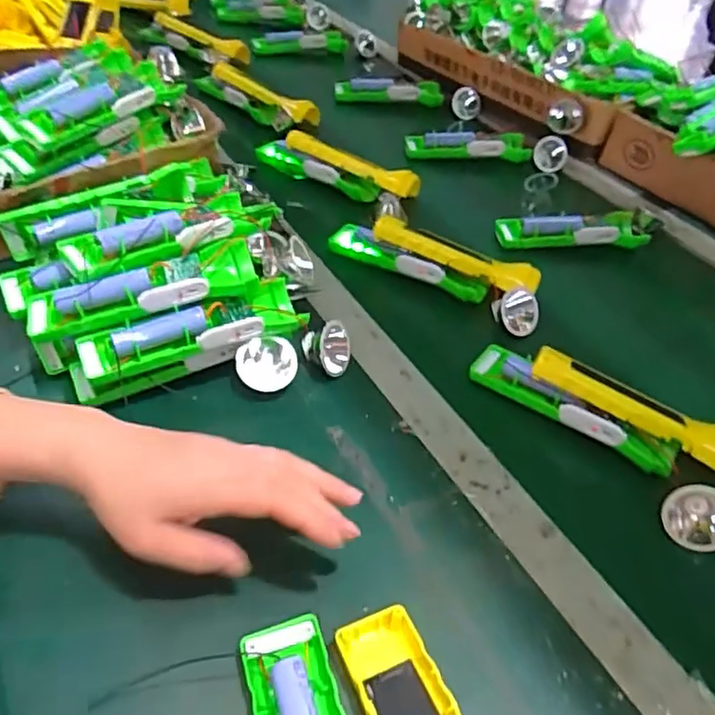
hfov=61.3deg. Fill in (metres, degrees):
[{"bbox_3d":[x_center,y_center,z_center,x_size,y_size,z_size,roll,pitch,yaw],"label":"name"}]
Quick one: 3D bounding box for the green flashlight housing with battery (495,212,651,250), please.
[{"bbox_3d":[0.235,-0.141,0.664,0.162,0.026,0.043,0,45,-8],"label":"green flashlight housing with battery"}]

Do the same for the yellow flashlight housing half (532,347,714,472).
[{"bbox_3d":[0.213,0.038,0.456,0.160,0.031,0.038,25,49,21],"label":"yellow flashlight housing half"}]

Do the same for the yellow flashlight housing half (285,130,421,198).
[{"bbox_3d":[-0.009,-0.226,0.702,0.166,0.040,0.026,19,45,12],"label":"yellow flashlight housing half"}]

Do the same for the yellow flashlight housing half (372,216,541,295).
[{"bbox_3d":[0.093,-0.096,0.582,0.162,0.036,0.038,21,46,14],"label":"yellow flashlight housing half"}]

